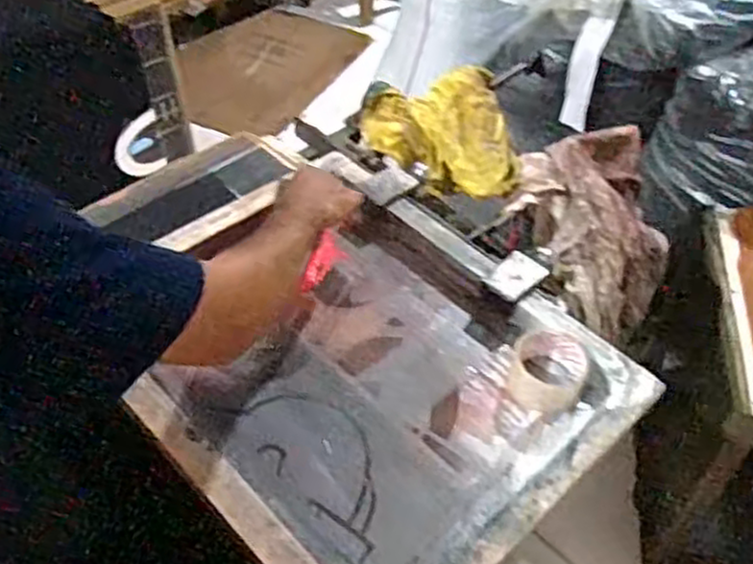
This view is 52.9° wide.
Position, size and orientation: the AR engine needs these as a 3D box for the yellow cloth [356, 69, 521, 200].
[{"bbox_3d":[0.102,-0.230,1.180,0.221,0.119,0.275,-8,49,-10],"label":"yellow cloth"}]

